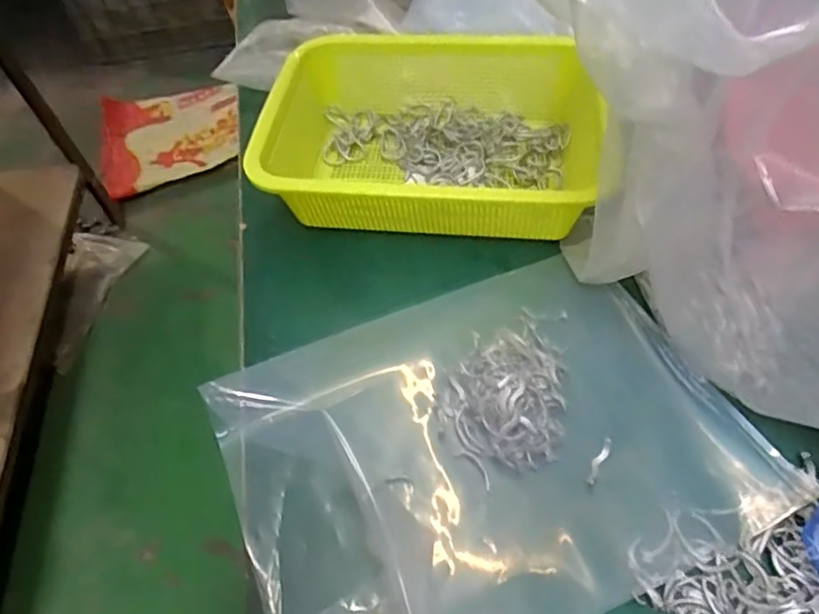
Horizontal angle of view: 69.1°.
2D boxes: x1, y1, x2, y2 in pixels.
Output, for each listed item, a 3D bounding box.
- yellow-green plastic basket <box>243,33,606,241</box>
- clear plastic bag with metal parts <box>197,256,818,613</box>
[{"bbox_3d":[0.013,-0.136,0.479,0.240,0.075,0.192,8,56,12],"label":"yellow-green plastic basket"},{"bbox_3d":[0.046,0.081,0.360,0.296,0.023,0.212,-23,56,-10],"label":"clear plastic bag with metal parts"}]

